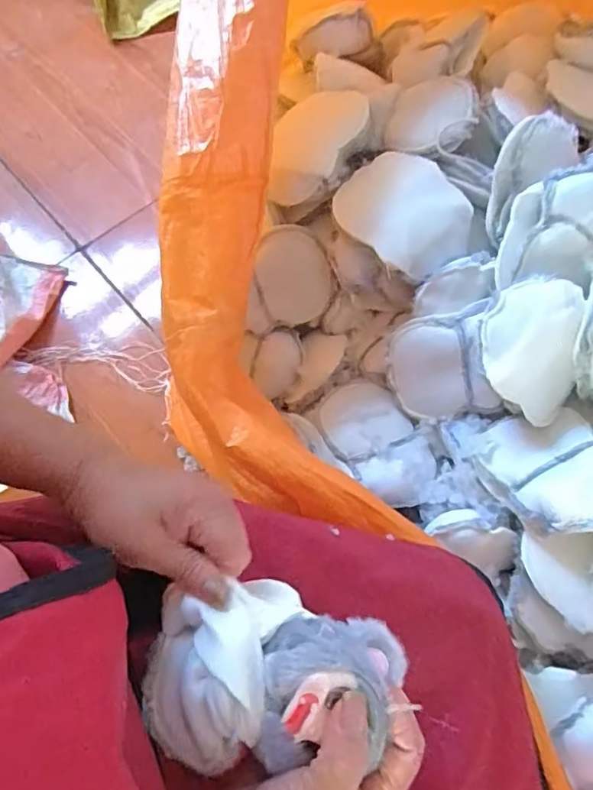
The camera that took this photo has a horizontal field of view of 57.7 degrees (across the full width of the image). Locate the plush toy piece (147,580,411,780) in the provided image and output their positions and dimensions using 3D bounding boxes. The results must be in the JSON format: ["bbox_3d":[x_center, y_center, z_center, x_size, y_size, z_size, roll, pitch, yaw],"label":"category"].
[{"bbox_3d":[-0.014,0.156,0.304,0.147,0.052,0.094,-5,67,-1],"label":"plush toy piece"}]

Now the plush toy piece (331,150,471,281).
[{"bbox_3d":[0.143,-0.237,0.714,0.173,0.045,0.132,42,91,14],"label":"plush toy piece"}]

